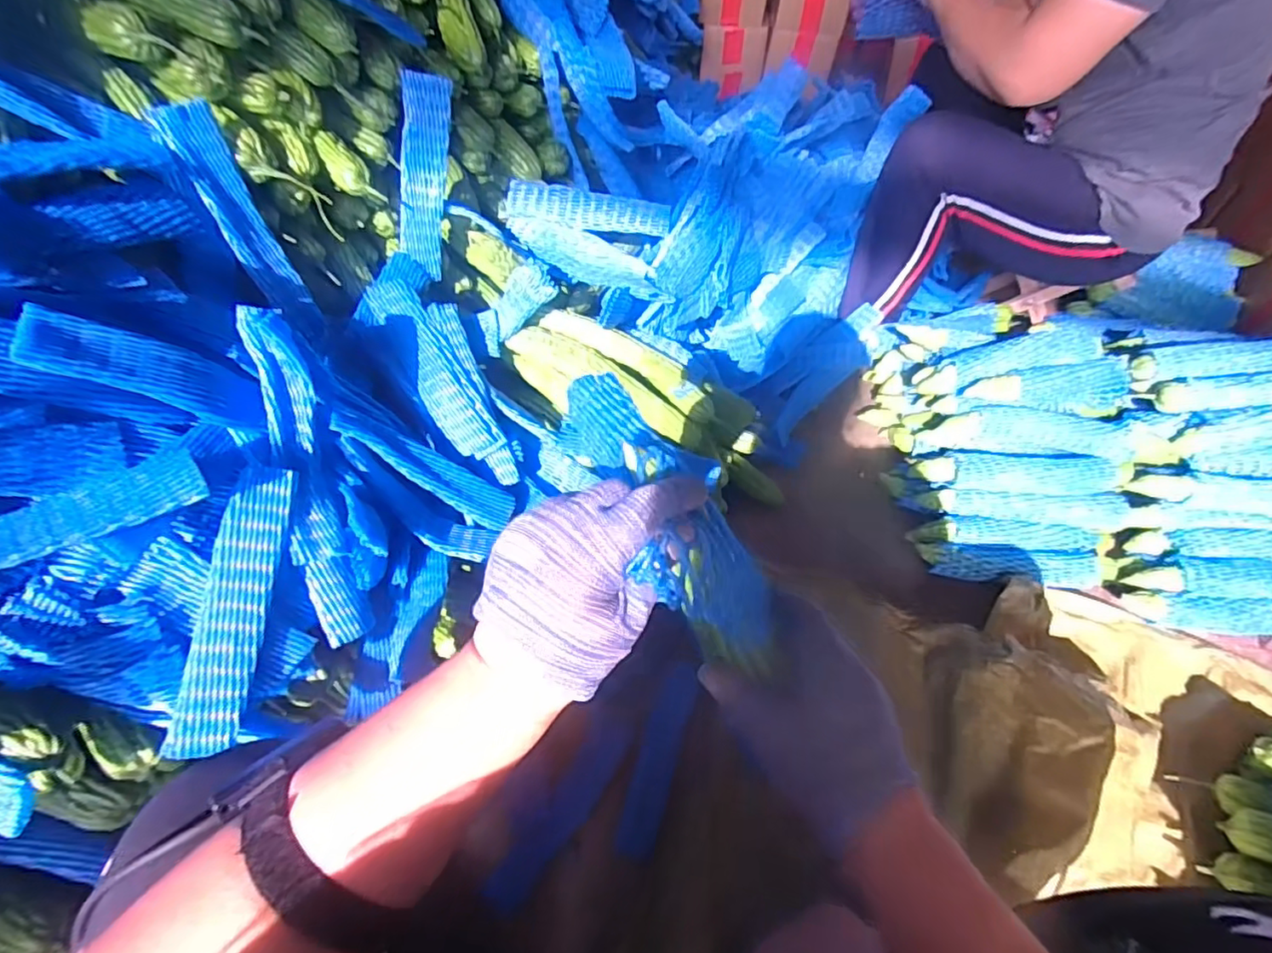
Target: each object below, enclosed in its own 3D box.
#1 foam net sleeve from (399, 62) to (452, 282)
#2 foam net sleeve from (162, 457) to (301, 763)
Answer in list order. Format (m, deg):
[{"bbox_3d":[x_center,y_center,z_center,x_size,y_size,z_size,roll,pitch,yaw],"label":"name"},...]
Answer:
[{"bbox_3d":[-0.281,-0.387,0.776,0.035,0.242,0.055,29,34,22],"label":"foam net sleeve"},{"bbox_3d":[-0.345,0.111,0.512,0.016,0.051,0.240,-8,71,43],"label":"foam net sleeve"}]

